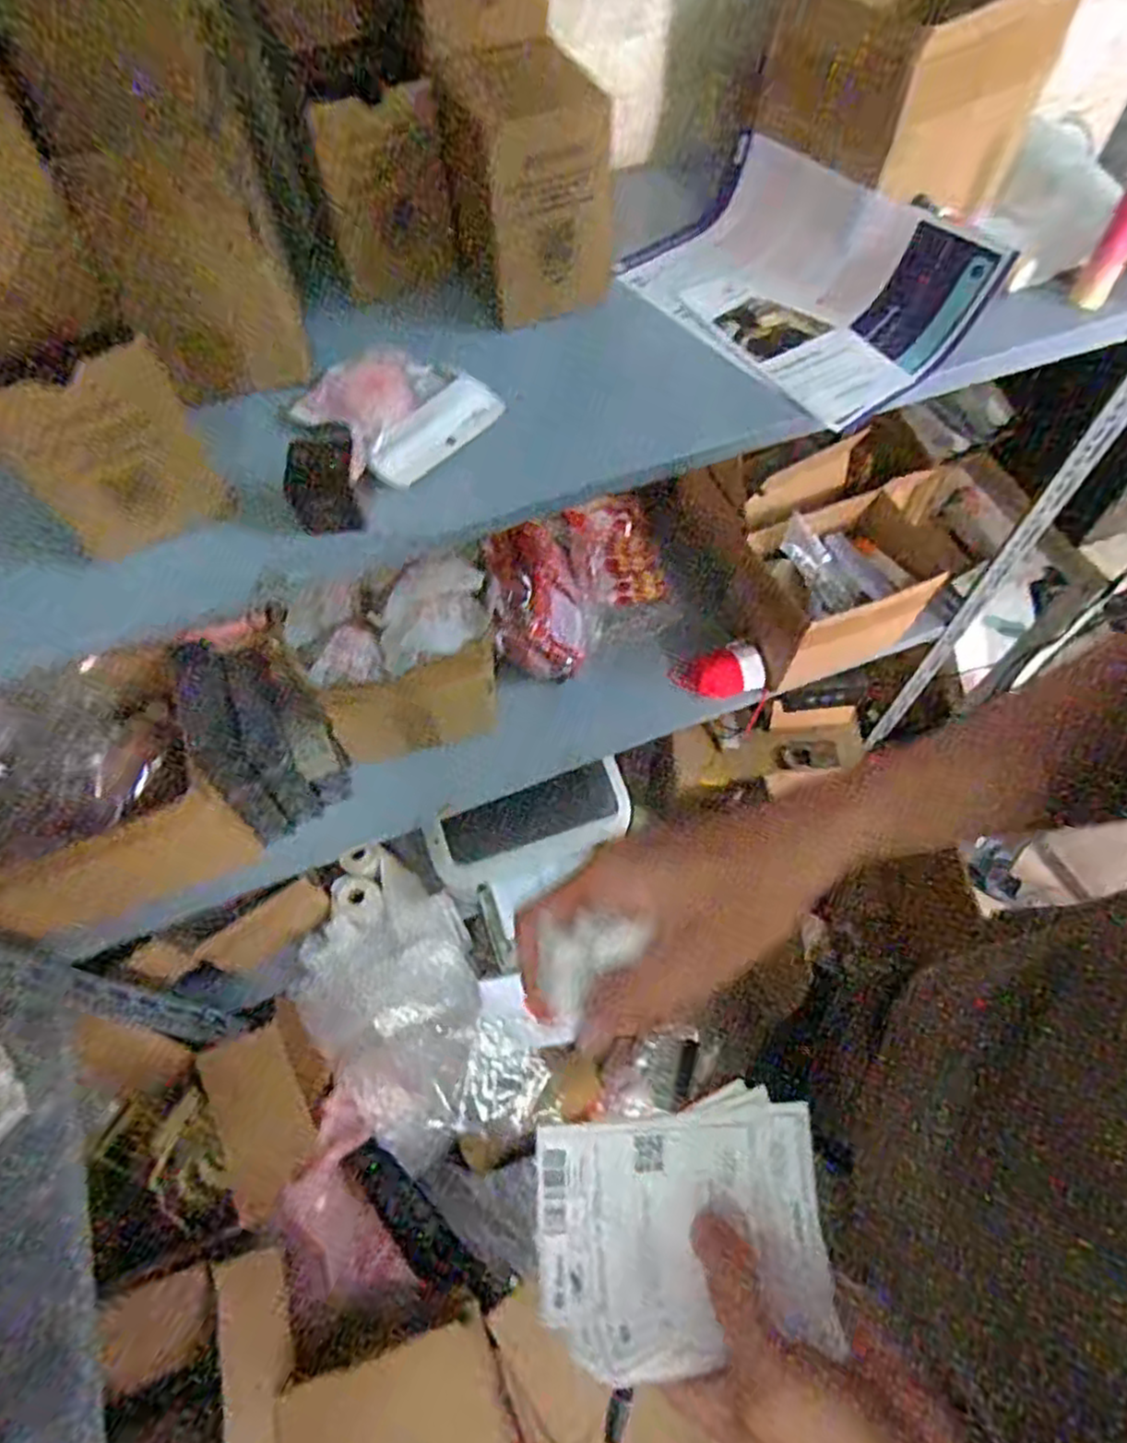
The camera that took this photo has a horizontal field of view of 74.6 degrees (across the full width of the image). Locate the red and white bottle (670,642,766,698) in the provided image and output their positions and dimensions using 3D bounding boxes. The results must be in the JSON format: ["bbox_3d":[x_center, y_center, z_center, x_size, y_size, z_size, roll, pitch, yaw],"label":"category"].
[{"bbox_3d":[0.224,-0.070,1.065,0.121,0.083,0.070,-8,61,-3],"label":"red and white bottle"}]

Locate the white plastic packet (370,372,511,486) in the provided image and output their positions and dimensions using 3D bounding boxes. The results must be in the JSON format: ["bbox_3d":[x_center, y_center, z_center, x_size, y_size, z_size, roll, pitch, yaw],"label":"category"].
[{"bbox_3d":[-0.104,-0.236,0.596,0.122,0.008,0.044,-43,99,-16],"label":"white plastic packet"}]

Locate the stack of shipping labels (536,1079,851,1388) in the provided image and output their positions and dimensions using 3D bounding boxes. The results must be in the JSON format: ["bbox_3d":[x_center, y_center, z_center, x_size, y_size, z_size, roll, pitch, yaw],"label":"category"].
[{"bbox_3d":[0.053,0.220,0.324,0.126,0.024,0.095,-5,61,-1],"label":"stack of shipping labels"}]

